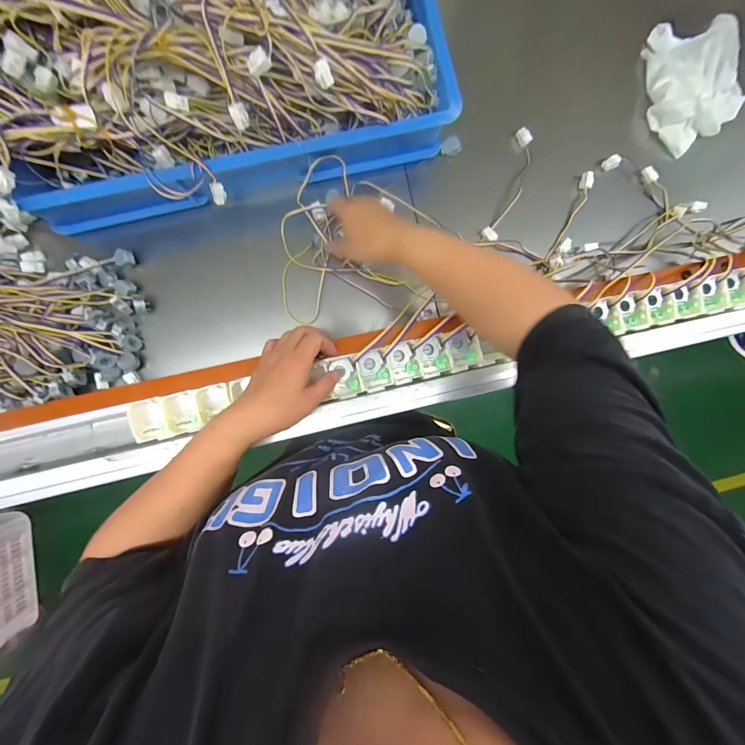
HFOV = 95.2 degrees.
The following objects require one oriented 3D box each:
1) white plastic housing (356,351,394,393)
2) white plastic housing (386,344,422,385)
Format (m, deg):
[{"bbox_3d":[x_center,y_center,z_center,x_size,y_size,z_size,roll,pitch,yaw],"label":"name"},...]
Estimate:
[{"bbox_3d":[0.001,0.000,0.393,0.036,0.022,0.045,-16,90,-4],"label":"white plastic housing"},{"bbox_3d":[0.035,-0.009,0.398,0.033,0.020,0.044,-25,91,-4],"label":"white plastic housing"}]

